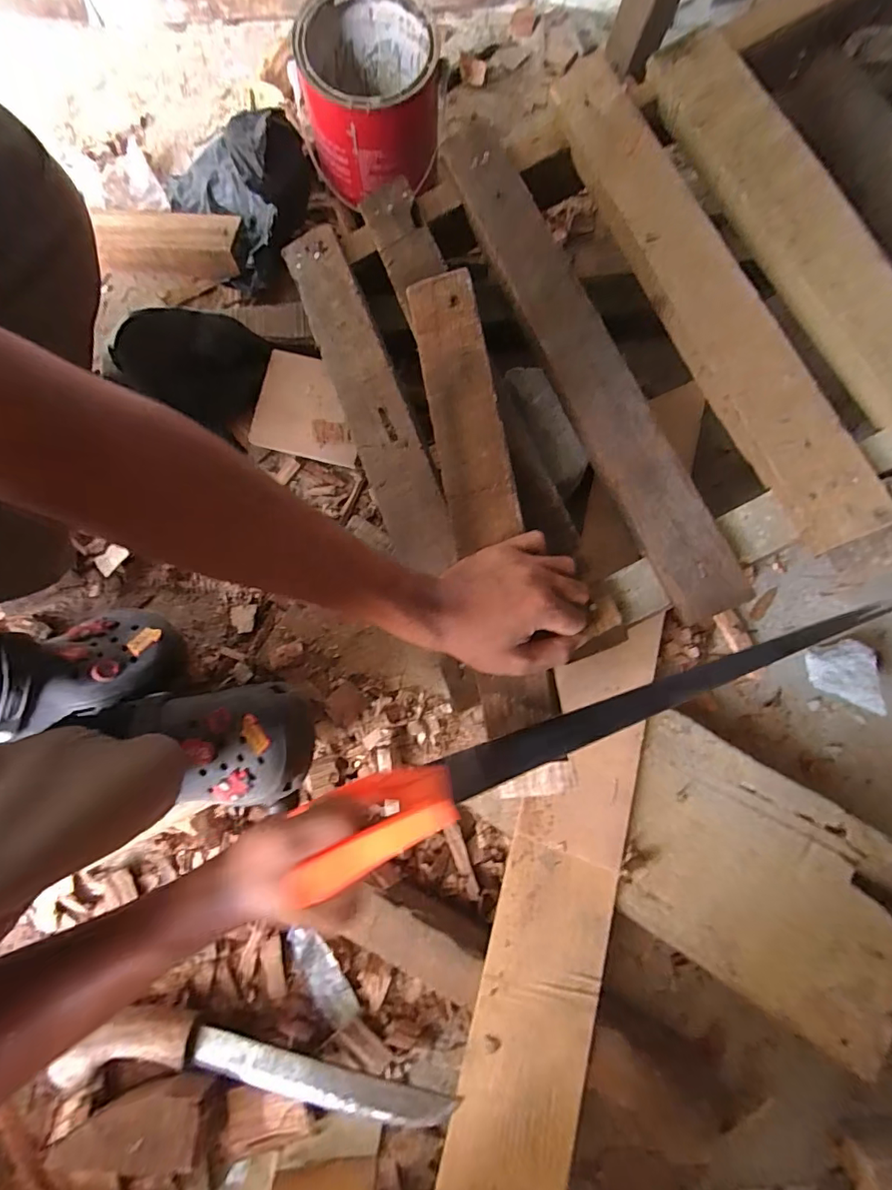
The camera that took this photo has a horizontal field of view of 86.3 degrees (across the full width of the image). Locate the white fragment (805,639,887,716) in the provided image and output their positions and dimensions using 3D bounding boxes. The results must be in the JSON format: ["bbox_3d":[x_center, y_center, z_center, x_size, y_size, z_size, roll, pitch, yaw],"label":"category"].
[{"bbox_3d":[0.409,0.082,0.489,0.056,0.032,0.070,4,77,3],"label":"white fragment"}]

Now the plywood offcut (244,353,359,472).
[{"bbox_3d":[-0.157,-0.216,0.551,0.120,0.011,0.112,13,89,1],"label":"plywood offcut"}]

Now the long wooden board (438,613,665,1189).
[{"bbox_3d":[0.091,0.319,0.415,0.104,0.021,0.607,15,78,5],"label":"long wooden board"}]

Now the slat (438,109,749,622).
[{"bbox_3d":[0.116,-0.233,0.444,0.055,0.035,0.547,-21,78,-3],"label":"slat"}]

